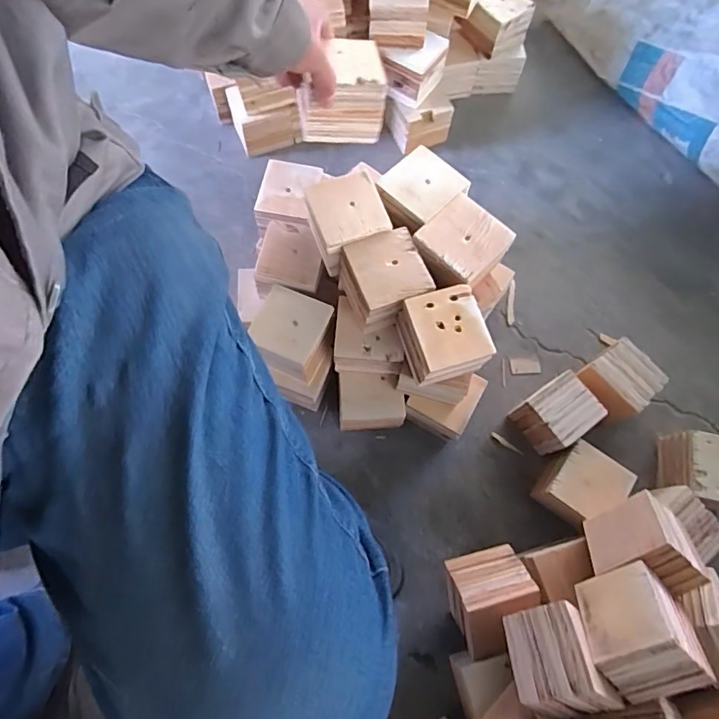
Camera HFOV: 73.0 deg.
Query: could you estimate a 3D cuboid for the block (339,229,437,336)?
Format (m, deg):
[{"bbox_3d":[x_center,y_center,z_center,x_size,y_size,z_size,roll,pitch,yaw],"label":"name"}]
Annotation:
[{"bbox_3d":[0.031,-0.096,0.609,0.090,0.074,0.089,-20,73,-9],"label":"block"}]

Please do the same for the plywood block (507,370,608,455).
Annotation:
[{"bbox_3d":[0.279,0.081,0.699,0.090,0.088,0.081,-32,75,-12],"label":"plywood block"}]

